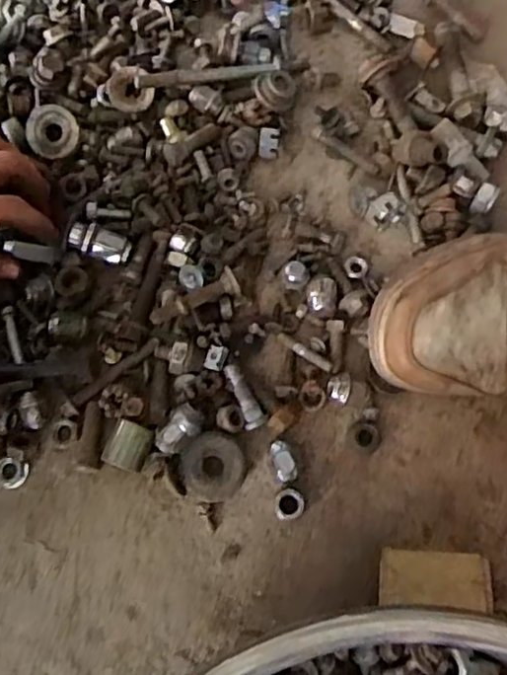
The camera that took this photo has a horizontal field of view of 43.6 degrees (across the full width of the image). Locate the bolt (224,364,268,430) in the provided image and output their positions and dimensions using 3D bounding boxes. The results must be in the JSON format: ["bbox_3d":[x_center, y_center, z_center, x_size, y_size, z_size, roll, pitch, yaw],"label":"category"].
[{"bbox_3d":[-0.005,0.039,0.426,0.015,0.010,0.044,-21,75,-6],"label":"bolt"}]

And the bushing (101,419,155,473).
[{"bbox_3d":[-0.080,0.071,0.411,0.024,0.023,0.029,20,75,6],"label":"bushing"}]

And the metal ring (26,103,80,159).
[{"bbox_3d":[-0.149,-0.152,0.469,0.038,0.008,0.038,-1,97,-8],"label":"metal ring"}]

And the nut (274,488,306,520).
[{"bbox_3d":[0.024,0.108,0.413,0.021,0.019,0.019,-10,74,-3],"label":"nut"}]

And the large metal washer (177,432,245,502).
[{"bbox_3d":[-0.027,0.085,0.417,0.044,0.008,0.042,4,78,-18],"label":"large metal washer"}]

